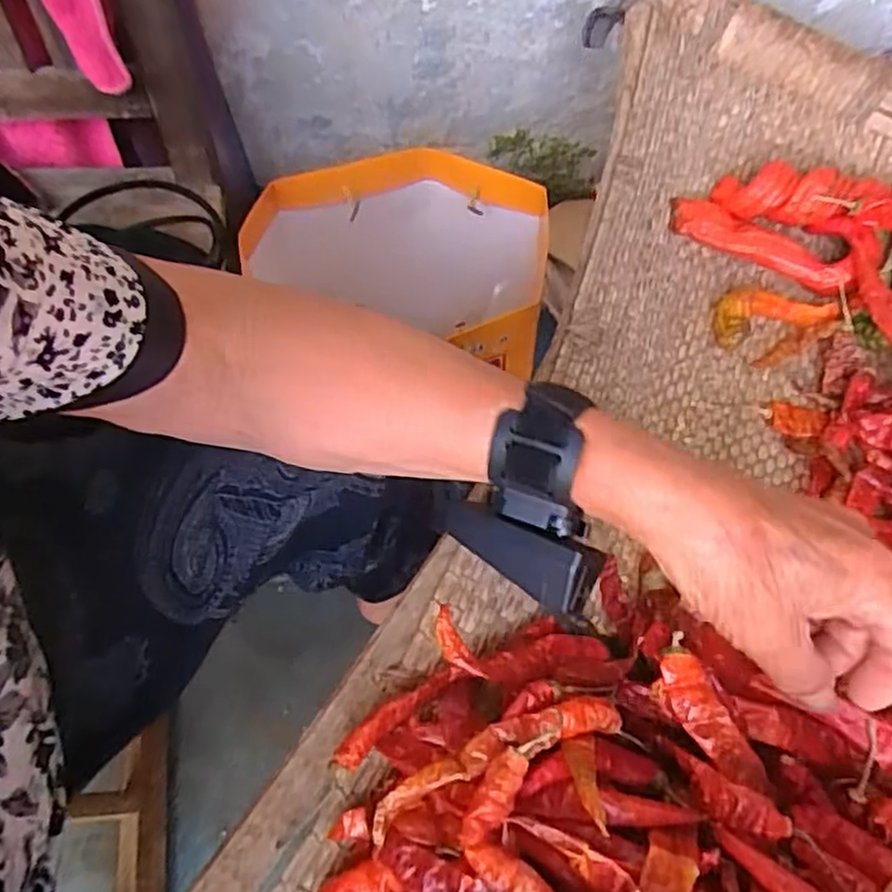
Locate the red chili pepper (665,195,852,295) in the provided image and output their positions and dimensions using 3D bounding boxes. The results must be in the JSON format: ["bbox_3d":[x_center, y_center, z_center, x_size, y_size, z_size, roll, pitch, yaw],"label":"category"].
[{"bbox_3d":[0.199,-0.129,0.459,0.114,0.018,0.024,24,62,14],"label":"red chili pepper"}]

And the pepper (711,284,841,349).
[{"bbox_3d":[0.201,-0.084,0.449,0.074,0.017,0.035,-9,59,-5],"label":"pepper"}]

